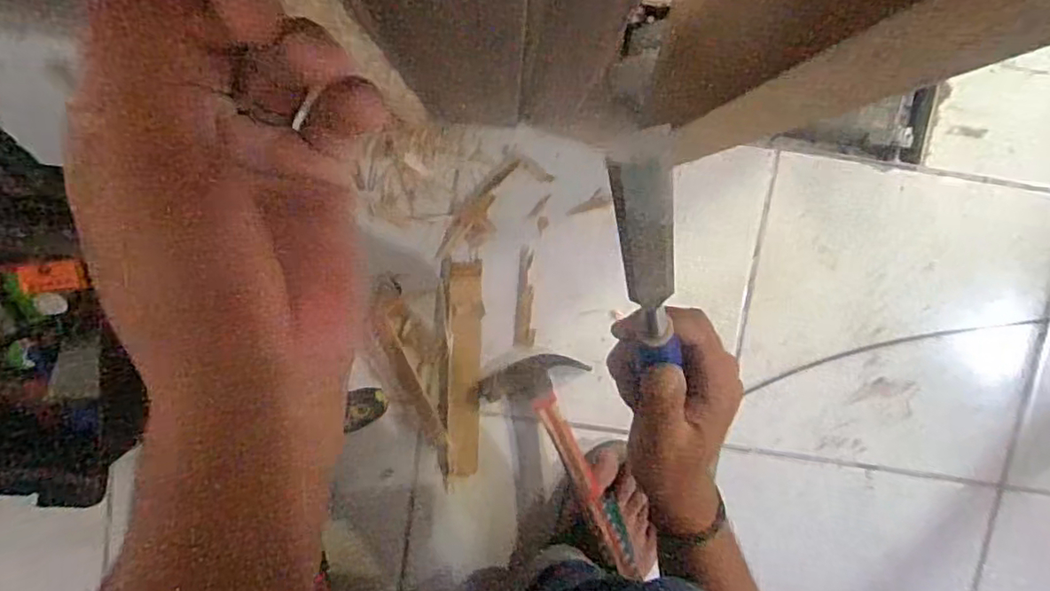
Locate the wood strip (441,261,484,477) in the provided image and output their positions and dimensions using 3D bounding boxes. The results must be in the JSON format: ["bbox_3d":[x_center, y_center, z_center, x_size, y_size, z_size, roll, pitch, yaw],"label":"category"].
[{"bbox_3d":[-0.059,0.073,0.601,0.037,0.005,0.211,-1,97,-1],"label":"wood strip"}]

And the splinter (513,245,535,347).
[{"bbox_3d":[0.001,0.002,0.595,0.019,0.004,0.094,3,97,-2],"label":"splinter"}]

